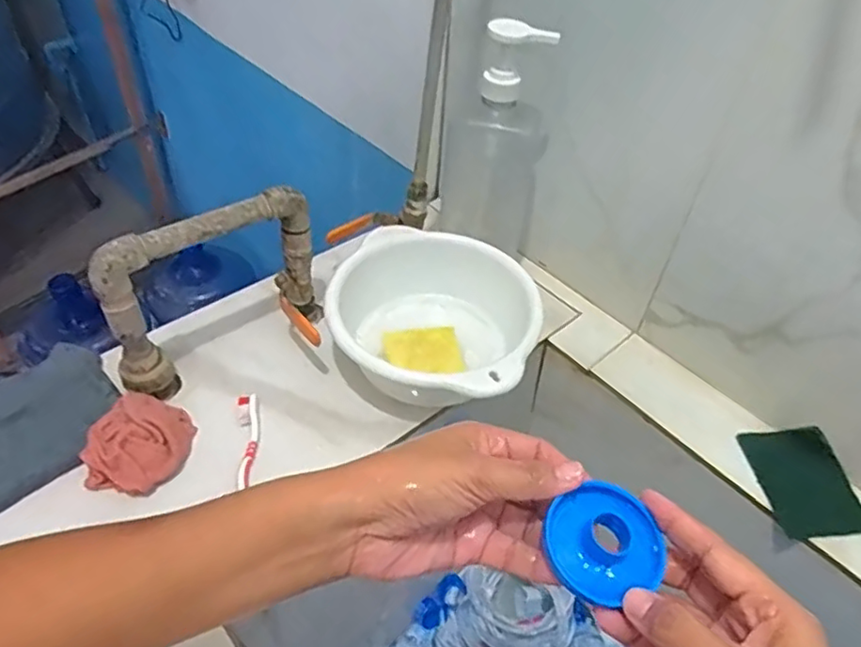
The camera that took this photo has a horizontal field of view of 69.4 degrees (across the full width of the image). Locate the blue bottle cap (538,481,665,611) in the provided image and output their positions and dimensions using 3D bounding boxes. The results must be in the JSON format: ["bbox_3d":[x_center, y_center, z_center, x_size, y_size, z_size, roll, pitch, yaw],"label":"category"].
[{"bbox_3d":[0.080,0.099,0.286,0.050,0.019,0.048,2,45,-2],"label":"blue bottle cap"}]

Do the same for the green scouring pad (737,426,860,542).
[{"bbox_3d":[0.339,0.141,0.561,0.080,0.013,0.102,-5,50,-1],"label":"green scouring pad"}]

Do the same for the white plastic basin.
[{"bbox_3d":[0.001,0.003,0.615,0.200,0.079,0.182,2,45,-2],"label":"white plastic basin"}]

